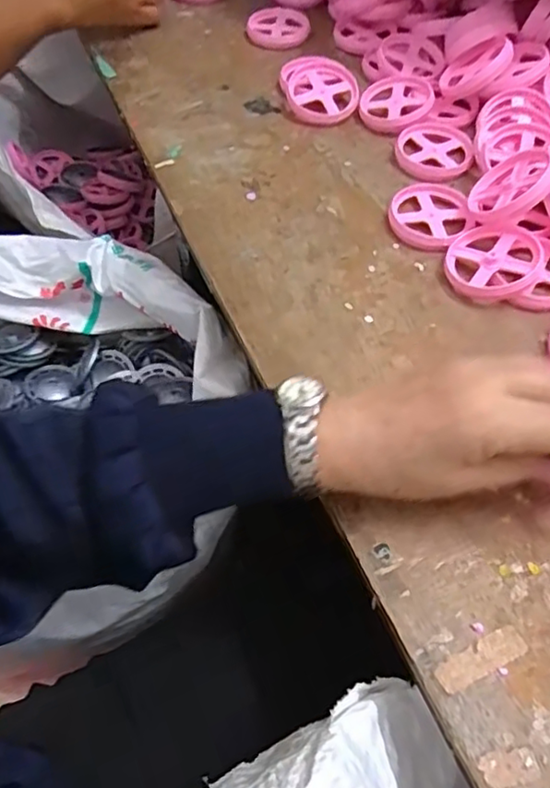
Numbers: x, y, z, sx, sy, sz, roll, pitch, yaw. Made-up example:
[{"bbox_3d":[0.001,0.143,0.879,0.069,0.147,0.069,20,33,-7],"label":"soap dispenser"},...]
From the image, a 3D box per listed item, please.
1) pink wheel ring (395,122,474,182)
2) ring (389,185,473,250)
[{"bbox_3d":[0.134,-0.206,0.521,0.063,0.012,0.064,-1,56,1],"label":"pink wheel ring"},{"bbox_3d":[0.120,-0.137,0.471,0.066,0.012,0.062,-1,56,1],"label":"ring"}]

